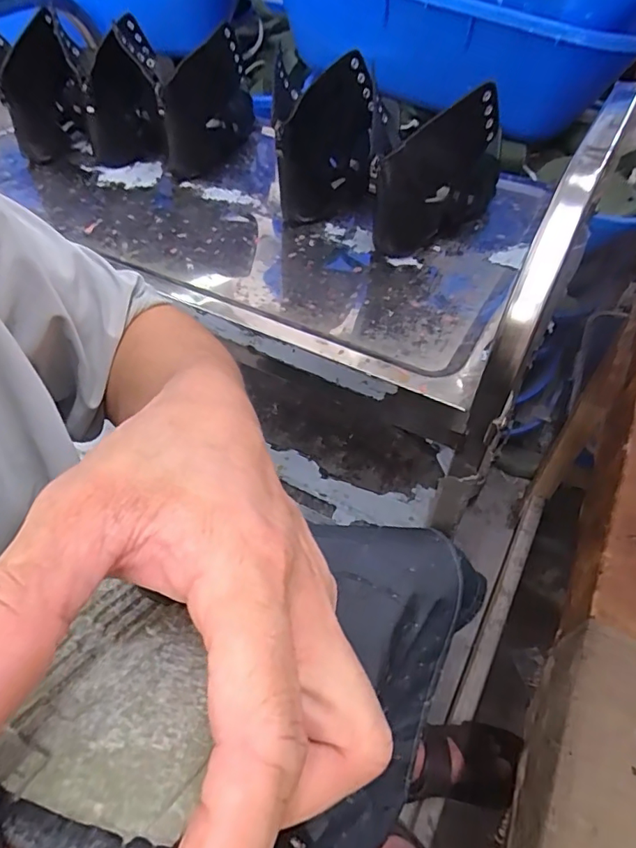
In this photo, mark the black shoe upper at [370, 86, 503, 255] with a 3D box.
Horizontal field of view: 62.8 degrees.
[{"bbox_3d":[0.137,-0.280,0.555,0.092,0.160,0.189,20,52,16],"label":"black shoe upper"}]

